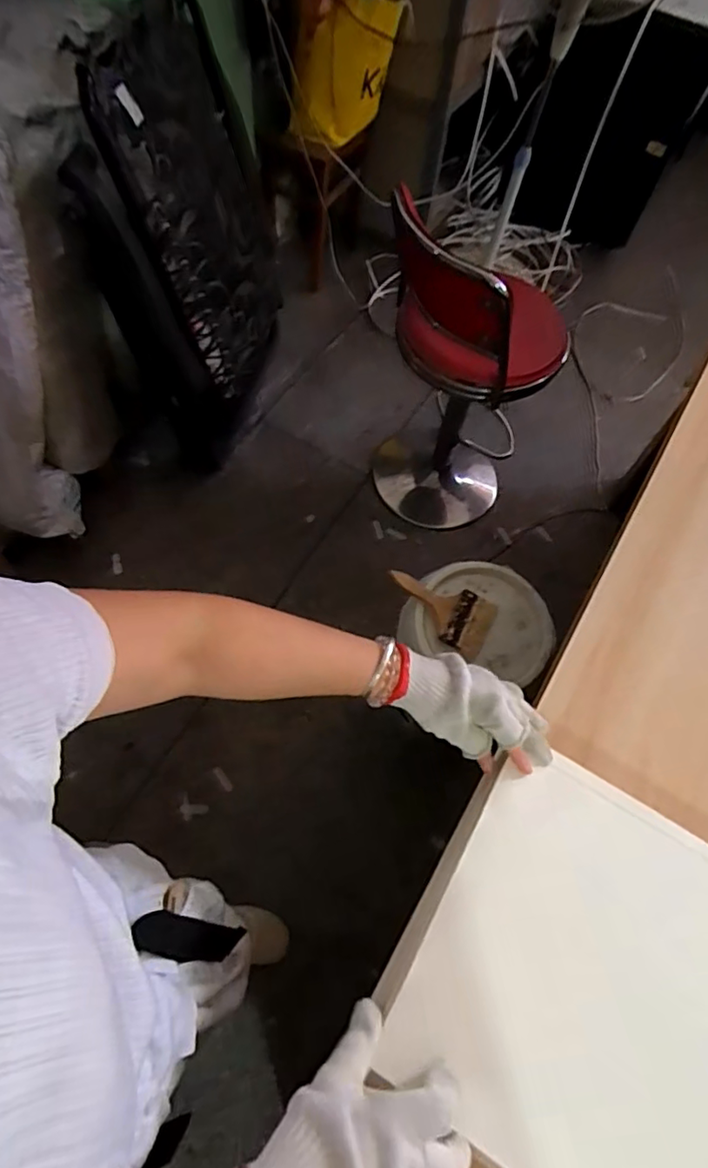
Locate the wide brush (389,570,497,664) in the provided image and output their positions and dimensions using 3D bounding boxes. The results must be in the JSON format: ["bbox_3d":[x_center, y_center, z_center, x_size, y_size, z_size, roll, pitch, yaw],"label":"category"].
[{"bbox_3d":[0.149,0.042,1.018,0.197,0.023,0.101,29,85,0],"label":"wide brush"}]

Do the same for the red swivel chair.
[{"bbox_3d":[0.255,-0.473,1.458,0.393,0.842,0.401,24,63,8],"label":"red swivel chair"}]

